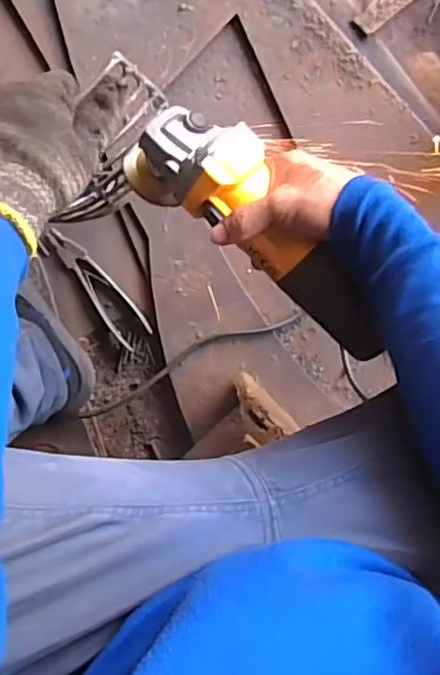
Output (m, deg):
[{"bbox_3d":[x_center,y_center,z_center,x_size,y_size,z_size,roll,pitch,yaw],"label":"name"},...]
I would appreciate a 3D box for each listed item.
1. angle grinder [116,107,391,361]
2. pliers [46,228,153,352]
[{"bbox_3d":[0.037,-0.085,0.502,0.086,0.078,0.258,-44,88,-2],"label":"angle grinder"},{"bbox_3d":[-0.148,-0.059,0.738,0.044,0.012,0.165,-39,99,3],"label":"pliers"}]

